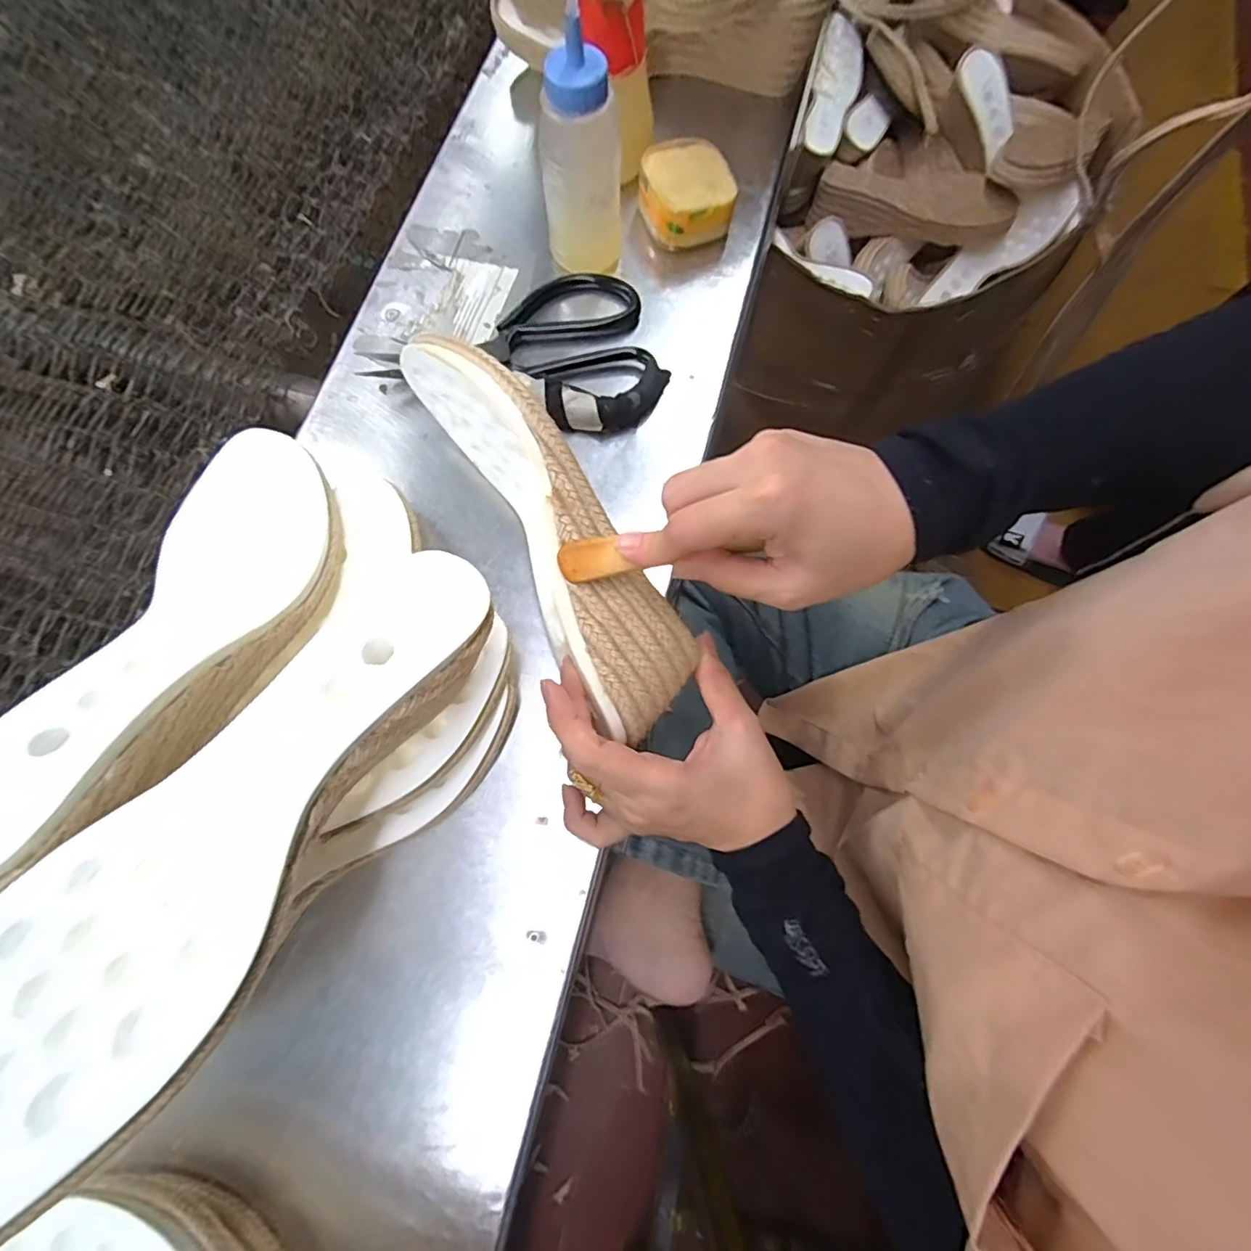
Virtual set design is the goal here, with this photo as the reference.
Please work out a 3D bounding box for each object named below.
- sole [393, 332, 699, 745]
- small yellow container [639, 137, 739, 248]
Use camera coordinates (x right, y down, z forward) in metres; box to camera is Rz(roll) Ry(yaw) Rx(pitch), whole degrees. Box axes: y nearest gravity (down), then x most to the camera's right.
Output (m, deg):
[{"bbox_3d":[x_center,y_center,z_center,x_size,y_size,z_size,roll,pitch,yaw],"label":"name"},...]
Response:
[{"bbox_3d":[-0.040,-0.057,0.297,0.059,0.069,0.237,-30,80,-9],"label":"sole"},{"bbox_3d":[0.042,-0.306,0.400,0.061,0.036,0.061,-12,75,-4],"label":"small yellow container"}]

